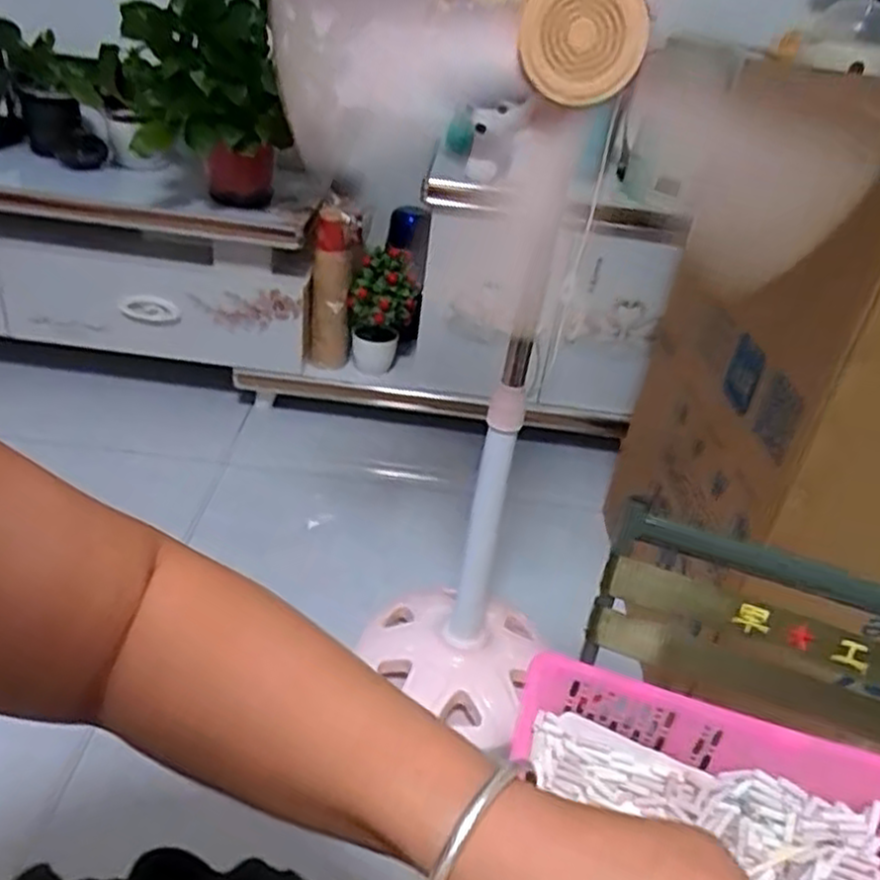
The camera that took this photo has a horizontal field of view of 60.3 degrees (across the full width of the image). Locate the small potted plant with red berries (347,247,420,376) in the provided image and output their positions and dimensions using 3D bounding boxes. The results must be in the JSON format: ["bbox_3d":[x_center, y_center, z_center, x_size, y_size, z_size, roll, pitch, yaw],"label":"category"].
[{"bbox_3d":[-0.113,-0.238,1.479,0.130,0.240,0.105,4,34,-6],"label":"small potted plant with red berries"}]

